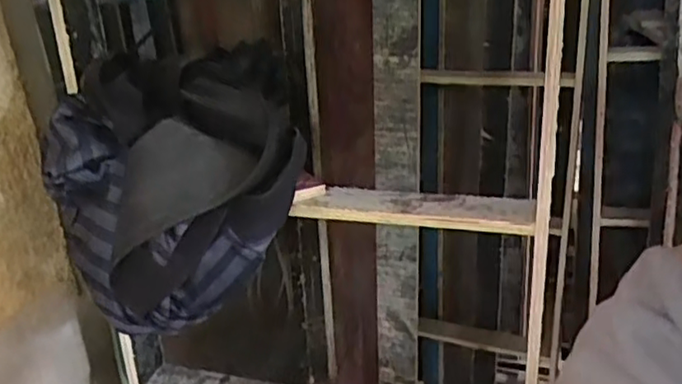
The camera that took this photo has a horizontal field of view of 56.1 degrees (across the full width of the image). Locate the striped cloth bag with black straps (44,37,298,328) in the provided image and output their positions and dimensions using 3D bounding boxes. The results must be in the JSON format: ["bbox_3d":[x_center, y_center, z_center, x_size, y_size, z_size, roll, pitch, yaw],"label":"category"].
[{"bbox_3d":[-0.180,0.006,0.723,0.274,0.263,0.208,-6,19,0],"label":"striped cloth bag with black straps"}]

